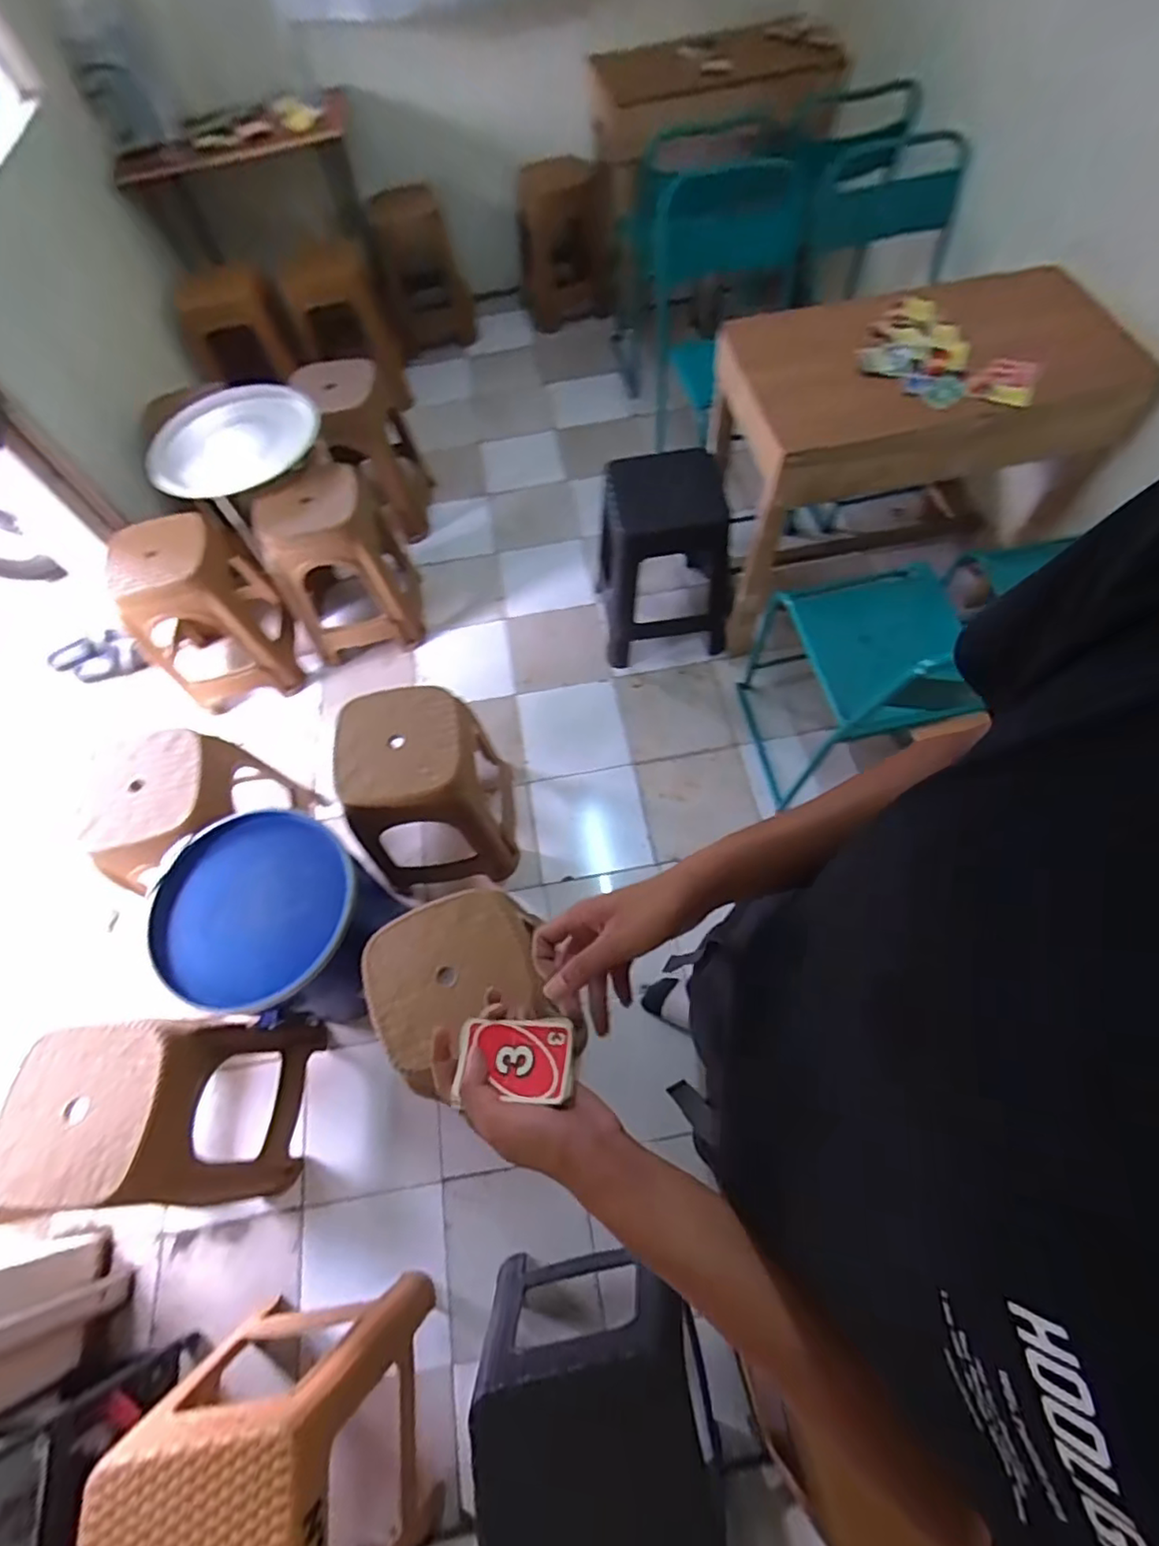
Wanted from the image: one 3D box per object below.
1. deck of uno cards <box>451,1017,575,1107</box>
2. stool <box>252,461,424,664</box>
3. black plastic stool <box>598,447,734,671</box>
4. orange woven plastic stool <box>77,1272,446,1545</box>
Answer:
[{"bbox_3d":[-0.040,0.211,0.452,0.073,0.025,0.052,-7,53,11],"label":"deck of uno cards"},{"bbox_3d":[-0.663,-0.597,1.697,0.317,0.451,0.348,-12,63,-1],"label":"stool"},{"bbox_3d":[0.224,-0.558,1.600,0.327,0.444,0.275,-11,63,-1],"label":"black plastic stool"},{"bbox_3d":[-0.443,1.063,0.901,0.336,0.410,0.335,-11,63,-1],"label":"orange woven plastic stool"}]

